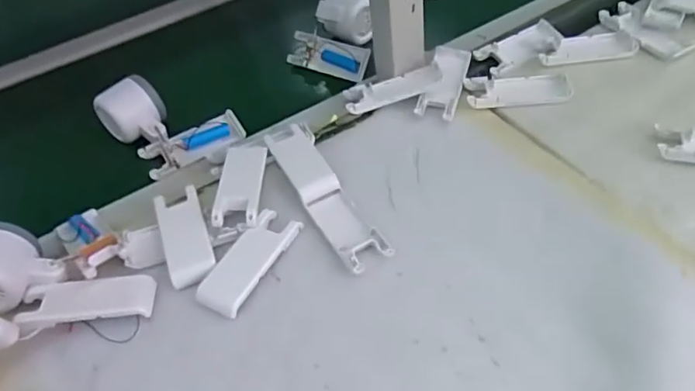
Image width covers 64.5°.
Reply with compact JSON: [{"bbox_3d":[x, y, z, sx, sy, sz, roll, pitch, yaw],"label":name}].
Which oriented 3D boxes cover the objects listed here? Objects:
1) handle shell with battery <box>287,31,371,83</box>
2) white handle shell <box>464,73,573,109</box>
[{"bbox_3d":[-0.023,-0.162,0.645,0.099,0.022,0.039,21,100,22],"label":"handle shell with battery"},{"bbox_3d":[0.176,-0.109,0.569,0.103,0.008,0.047,-1,48,7],"label":"white handle shell"}]

